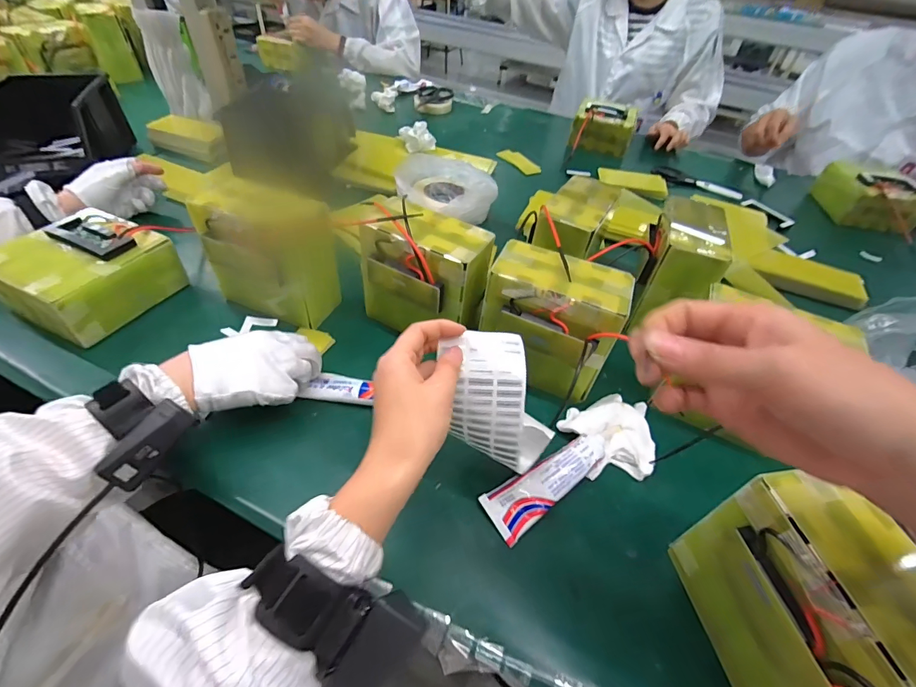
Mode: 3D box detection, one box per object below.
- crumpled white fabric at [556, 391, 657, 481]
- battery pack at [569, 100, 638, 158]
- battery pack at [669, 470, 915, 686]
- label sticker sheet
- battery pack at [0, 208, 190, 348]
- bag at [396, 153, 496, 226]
[{"bbox_3d":[0.160,0.097,0.442,0.090,0.029,0.085,1,47,-6],"label":"crumpled white fabric"},{"bbox_3d":[0.344,-0.511,0.987,0.143,0.086,0.089,12,47,5],"label":"battery pack"},{"bbox_3d":[0.237,0.186,0.289,0.088,0.148,0.139,-4,48,-11],"label":"battery pack"},{"bbox_3d":[0.030,0.052,0.351,0.090,0.108,0.070,37,53,26],"label":"label sticker sheet"},{"bbox_3d":[-0.454,-0.088,0.510,0.130,0.078,0.151,22,48,13],"label":"battery pack"},{"bbox_3d":[-0.029,-0.278,0.750,0.193,0.058,0.136,26,49,17],"label":"bag"}]

